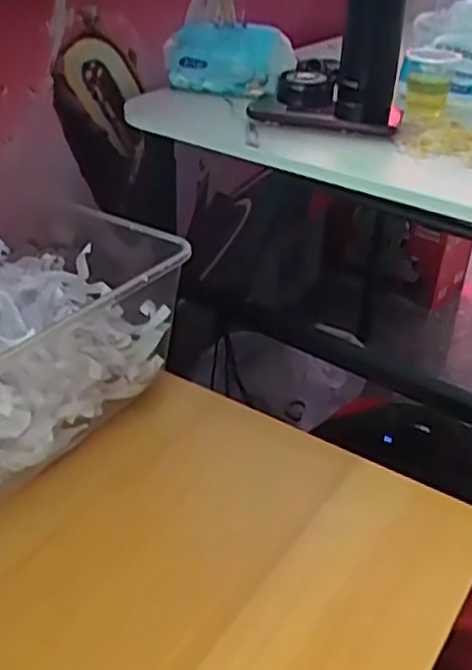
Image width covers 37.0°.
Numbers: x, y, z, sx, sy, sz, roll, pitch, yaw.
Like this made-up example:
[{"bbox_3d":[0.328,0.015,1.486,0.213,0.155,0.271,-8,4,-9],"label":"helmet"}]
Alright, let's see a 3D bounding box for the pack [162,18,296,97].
[{"bbox_3d":[-0.011,-0.320,0.815,0.145,0.073,0.047,13,35,16],"label":"pack"}]

